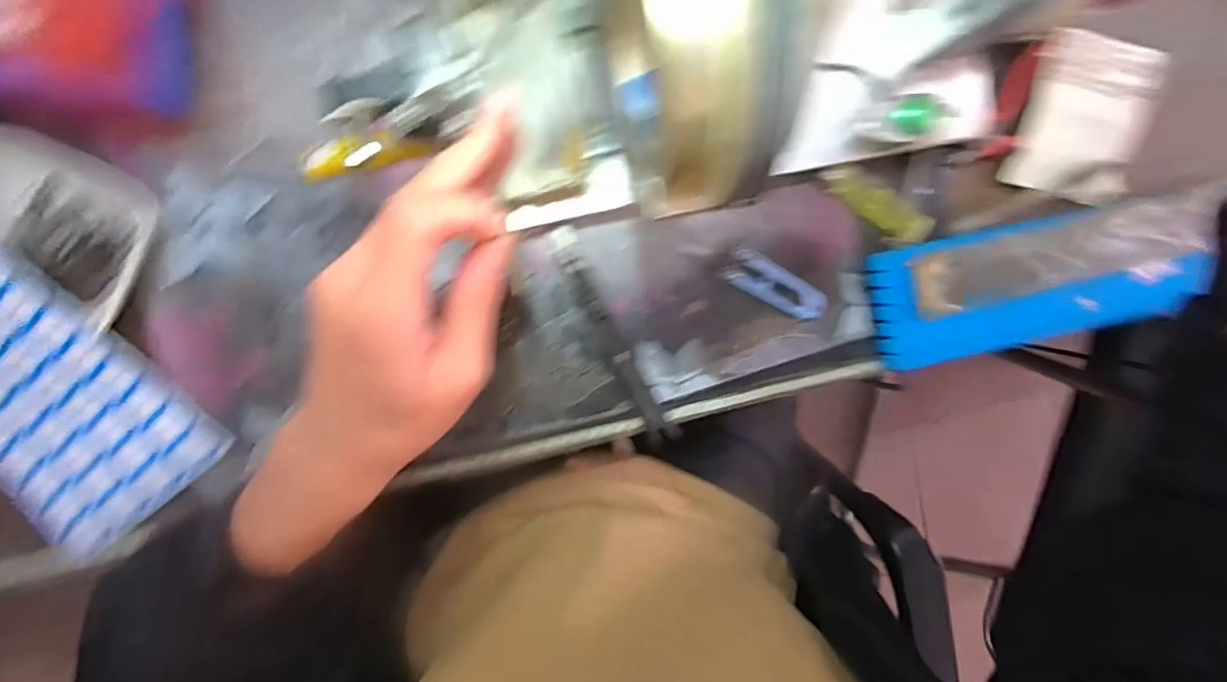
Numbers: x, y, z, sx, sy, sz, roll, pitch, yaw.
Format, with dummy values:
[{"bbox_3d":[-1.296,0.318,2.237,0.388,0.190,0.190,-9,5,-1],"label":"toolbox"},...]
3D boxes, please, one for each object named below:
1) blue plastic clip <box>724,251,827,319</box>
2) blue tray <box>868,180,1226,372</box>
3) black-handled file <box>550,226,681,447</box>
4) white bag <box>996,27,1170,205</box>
[{"bbox_3d":[0.111,-0.036,0.378,0.071,0.006,0.025,28,93,-8],"label":"blue plastic clip"},{"bbox_3d":[0.300,-0.041,0.385,0.239,0.018,0.083,-12,97,-4],"label":"blue tray"},{"bbox_3d":[0.000,-0.001,0.370,0.018,0.009,0.156,-28,98,-2],"label":"black-handled file"},{"bbox_3d":[0.316,-0.150,0.373,0.075,0.020,0.099,10,95,-7],"label":"white bag"}]

